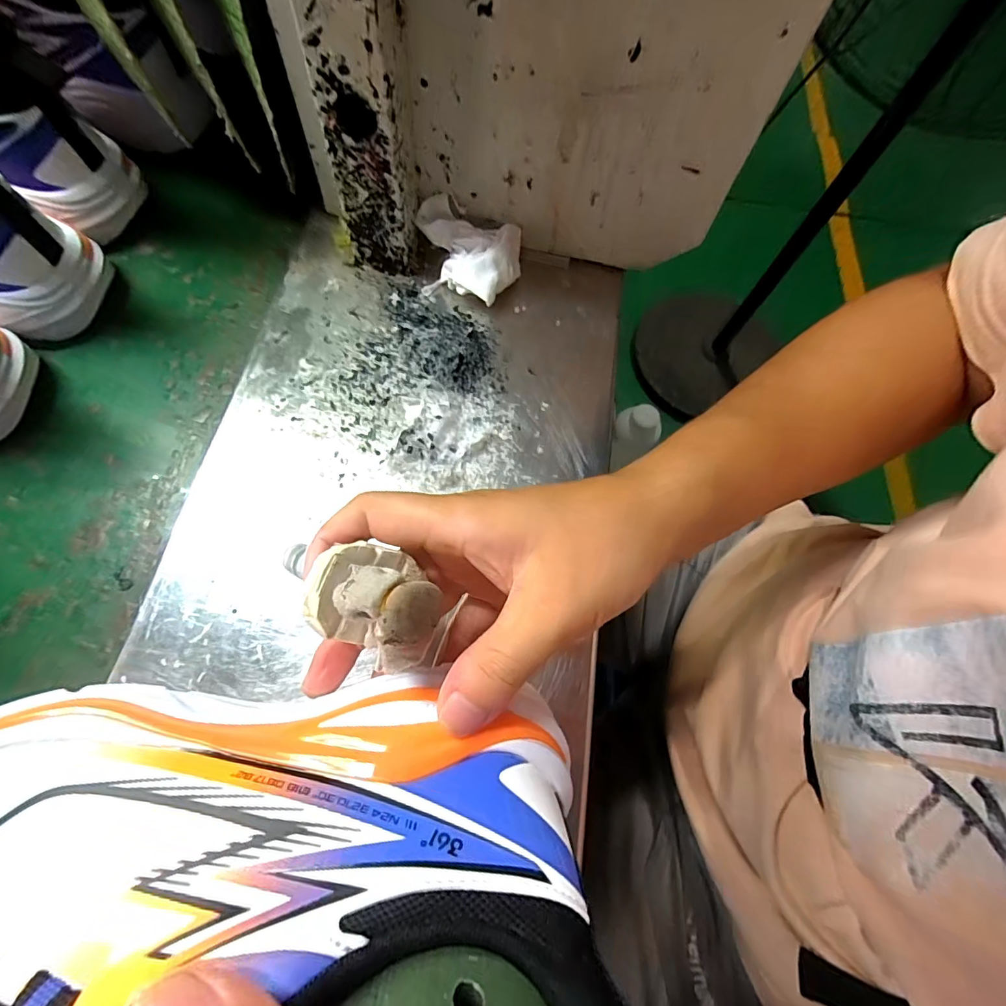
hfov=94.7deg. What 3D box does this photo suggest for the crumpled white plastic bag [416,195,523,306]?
[{"bbox_3d":[-0.025,-0.166,0.315,0.069,0.042,0.059,8,68,-2],"label":"crumpled white plastic bag"}]

